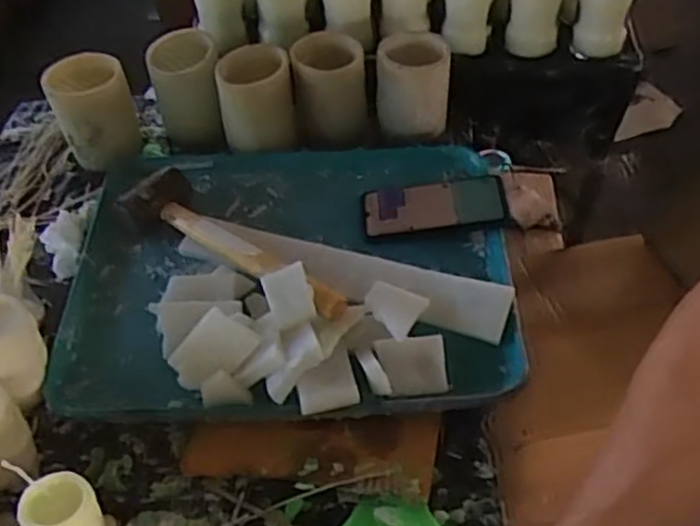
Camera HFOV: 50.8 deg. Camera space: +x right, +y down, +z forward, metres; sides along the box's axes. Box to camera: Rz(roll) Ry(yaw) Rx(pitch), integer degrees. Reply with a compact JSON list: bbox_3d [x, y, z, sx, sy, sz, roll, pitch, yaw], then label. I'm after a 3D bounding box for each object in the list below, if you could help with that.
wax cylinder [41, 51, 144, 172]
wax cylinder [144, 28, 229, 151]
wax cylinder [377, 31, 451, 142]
[{"bbox_3d":[-0.305,-0.175,0.891,0.090,0.119,0.090,-18,51,-12],"label":"wax cylinder"},{"bbox_3d":[-0.202,-0.209,0.932,0.084,0.135,0.086,-15,50,-10],"label":"wax cylinder"},{"bbox_3d":[0.079,-0.222,0.922,0.087,0.100,0.080,3,49,6],"label":"wax cylinder"}]

